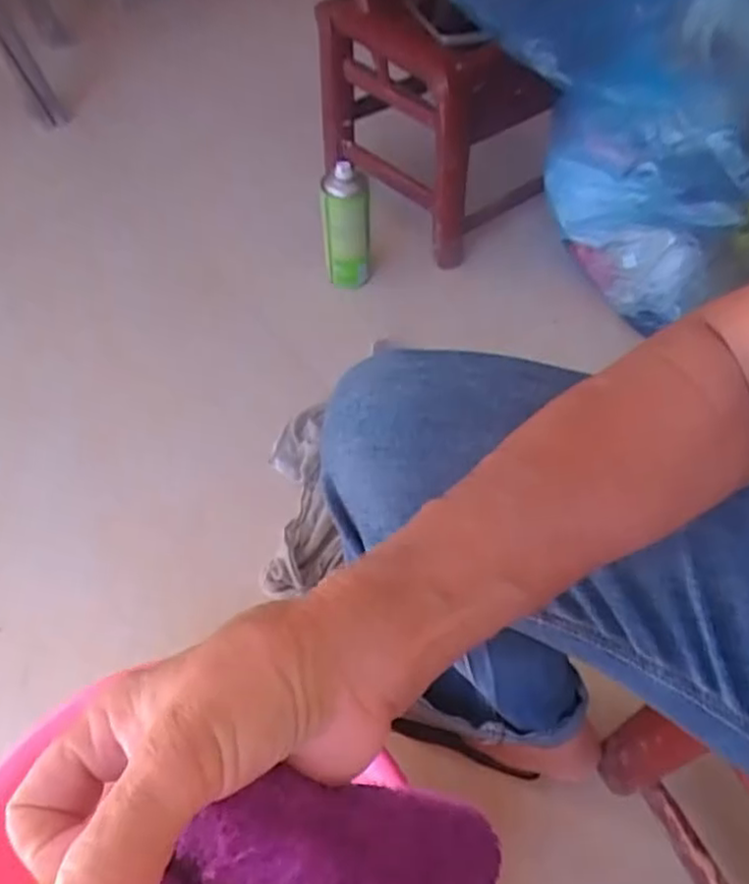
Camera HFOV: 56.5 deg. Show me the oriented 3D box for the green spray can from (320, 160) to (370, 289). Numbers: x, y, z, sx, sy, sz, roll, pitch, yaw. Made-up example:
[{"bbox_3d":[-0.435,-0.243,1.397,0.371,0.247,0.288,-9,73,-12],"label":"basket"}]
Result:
[{"bbox_3d":[-0.040,-0.304,0.974,0.063,0.177,0.052,-3,56,-2],"label":"green spray can"}]

